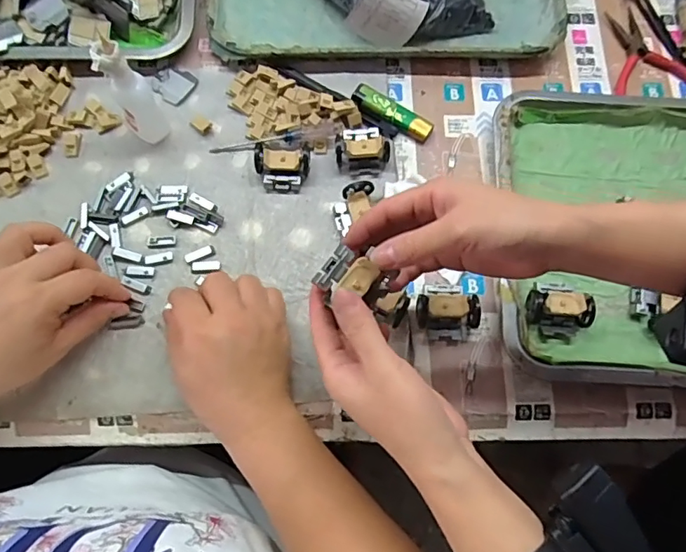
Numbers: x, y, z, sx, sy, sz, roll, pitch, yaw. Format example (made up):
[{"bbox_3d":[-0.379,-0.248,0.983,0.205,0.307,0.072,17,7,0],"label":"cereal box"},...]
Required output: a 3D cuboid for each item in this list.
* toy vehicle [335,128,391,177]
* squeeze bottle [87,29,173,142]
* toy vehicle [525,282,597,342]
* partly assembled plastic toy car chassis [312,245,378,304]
[{"bbox_3d":[0.017,-0.115,0.459,0.045,0.022,0.042,-11,74,-1],"label":"toy vehicle"},{"bbox_3d":[-0.176,-0.152,0.426,0.033,0.098,0.035,-30,75,-6],"label":"squeeze bottle"},{"bbox_3d":[0.171,0.029,0.410,0.053,0.032,0.039,10,75,5],"label":"toy vehicle"},{"bbox_3d":[0.001,0.001,0.332,0.034,0.015,0.034,33,76,8],"label":"partly assembled plastic toy car chassis"}]

